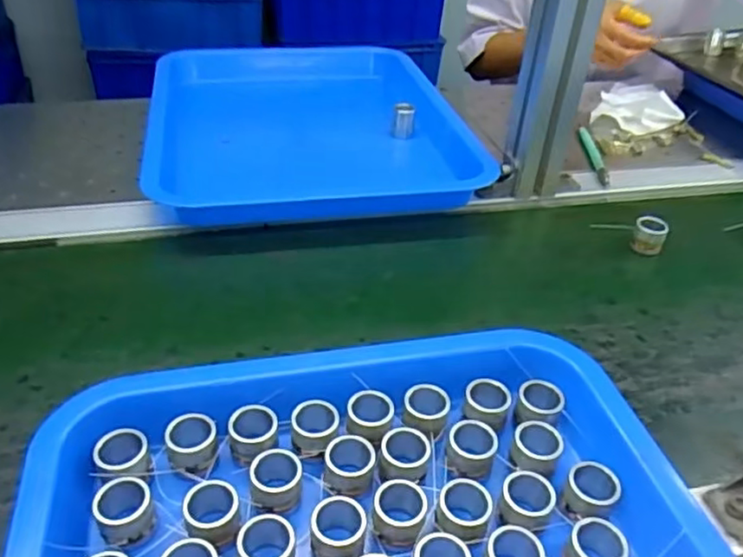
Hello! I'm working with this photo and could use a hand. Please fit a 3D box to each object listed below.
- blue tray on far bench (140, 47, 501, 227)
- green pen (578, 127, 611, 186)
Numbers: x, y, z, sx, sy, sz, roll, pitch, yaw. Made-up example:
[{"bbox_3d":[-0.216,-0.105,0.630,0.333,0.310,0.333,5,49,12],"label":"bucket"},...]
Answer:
[{"bbox_3d":[-0.073,-0.172,0.676,0.293,0.046,0.362,-5,37,-12],"label":"blue tray on far bench"},{"bbox_3d":[0.232,-0.130,0.666,0.012,0.009,0.120,4,36,1],"label":"green pen"}]

